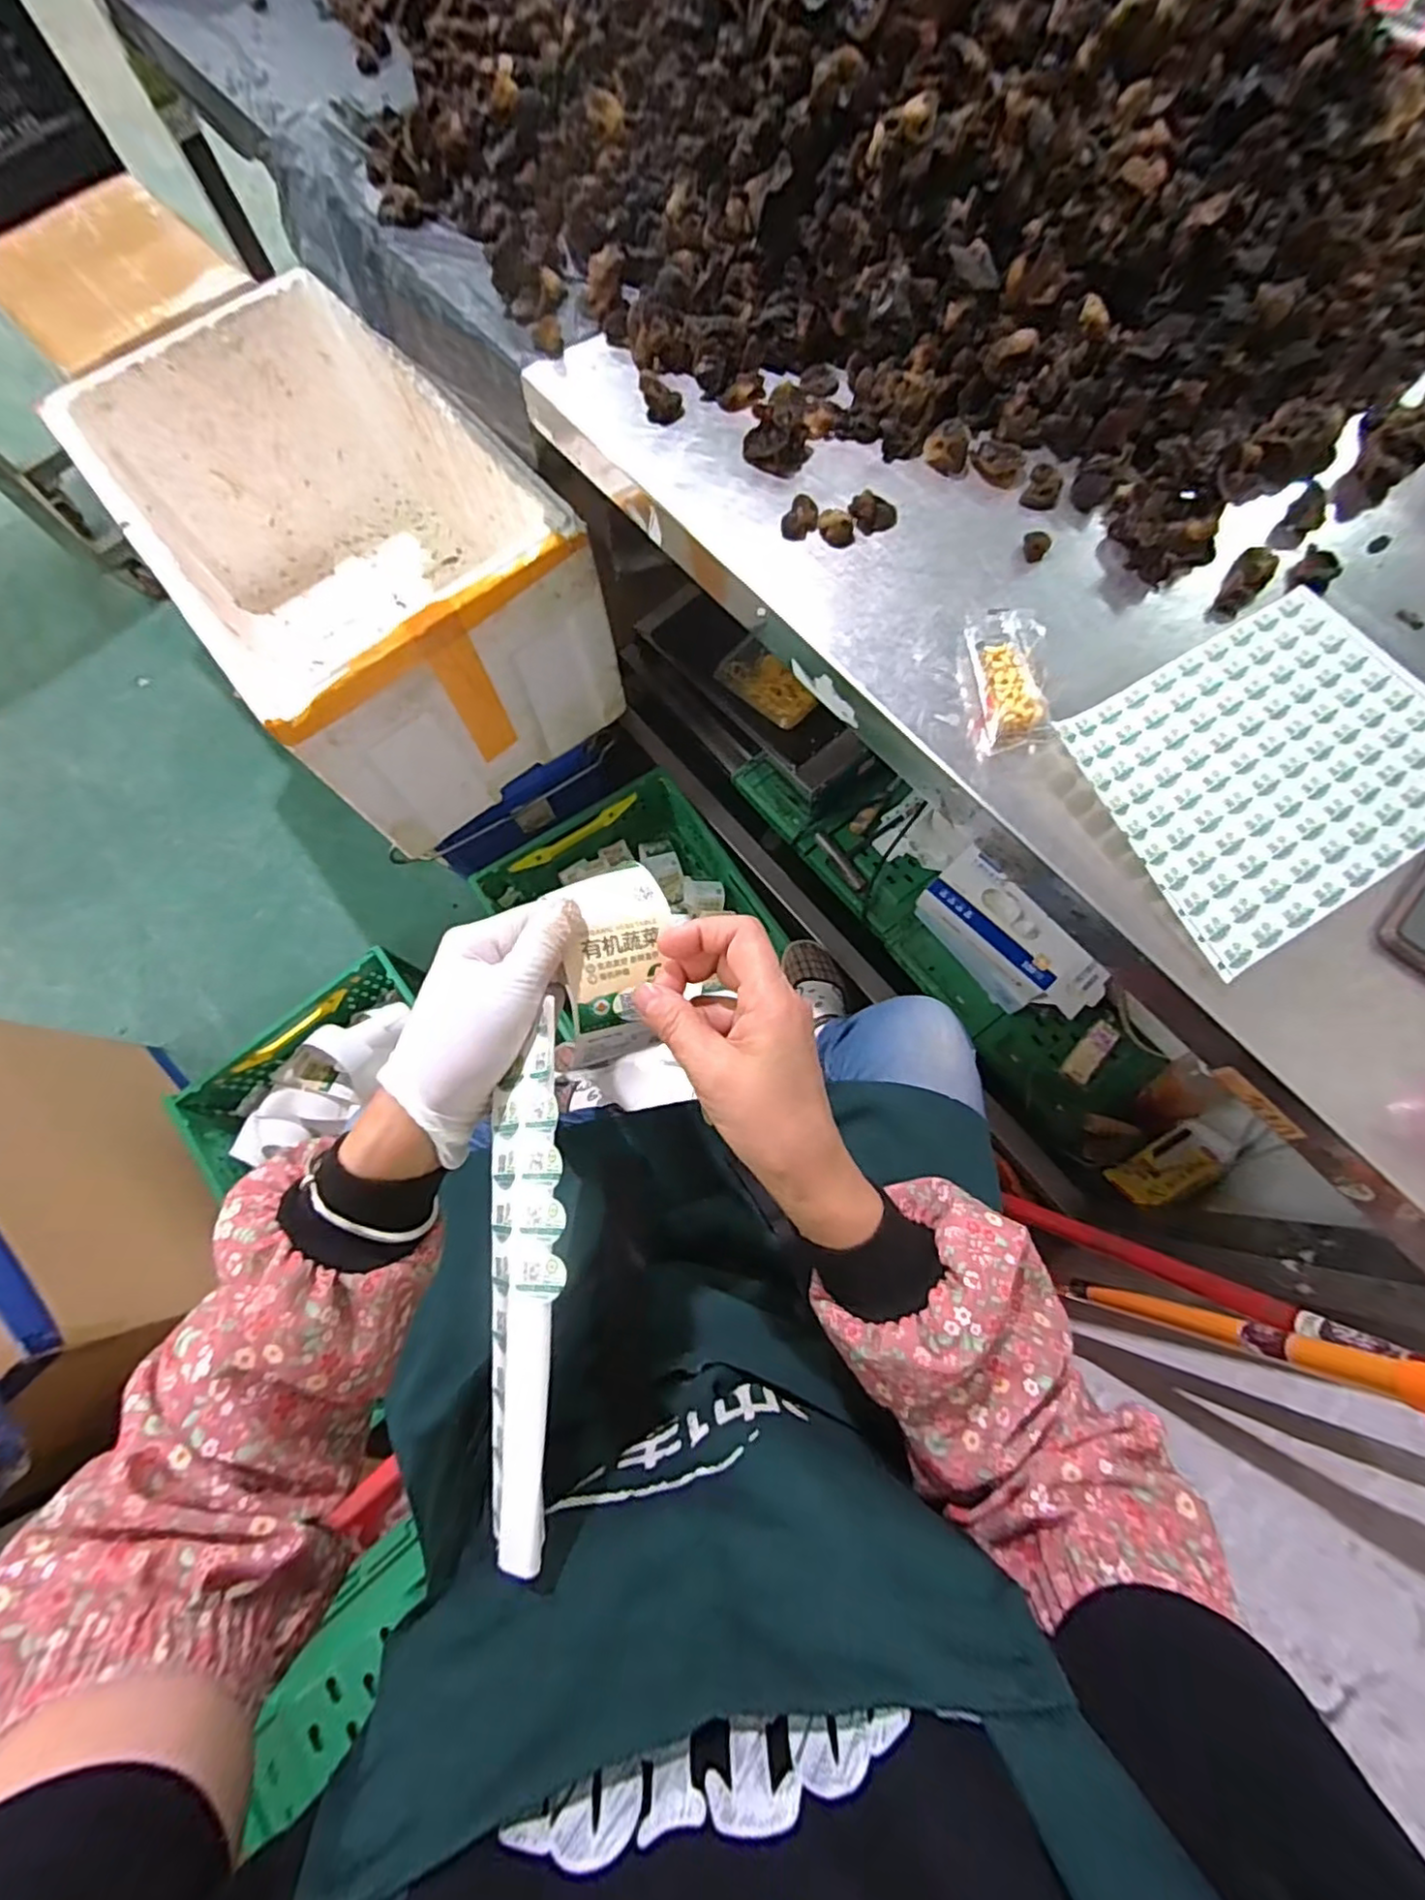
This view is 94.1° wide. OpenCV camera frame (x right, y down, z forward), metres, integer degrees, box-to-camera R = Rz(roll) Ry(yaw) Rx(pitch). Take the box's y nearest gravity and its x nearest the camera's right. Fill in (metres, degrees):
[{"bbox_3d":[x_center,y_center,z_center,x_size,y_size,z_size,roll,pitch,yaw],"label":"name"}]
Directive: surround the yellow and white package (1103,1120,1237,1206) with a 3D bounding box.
[{"bbox_3d":[0.617,0.289,0.894,0.150,0.020,0.072,-32,58,8],"label":"yellow and white package"}]

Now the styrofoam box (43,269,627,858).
[{"bbox_3d":[-0.506,-0.556,0.981,0.426,0.337,0.633,-38,76,-8],"label":"styrofoam box"}]

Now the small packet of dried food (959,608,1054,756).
[{"bbox_3d":[0.226,-0.208,0.511,0.056,0.026,0.119,1,74,2],"label":"small packet of dried food"}]

